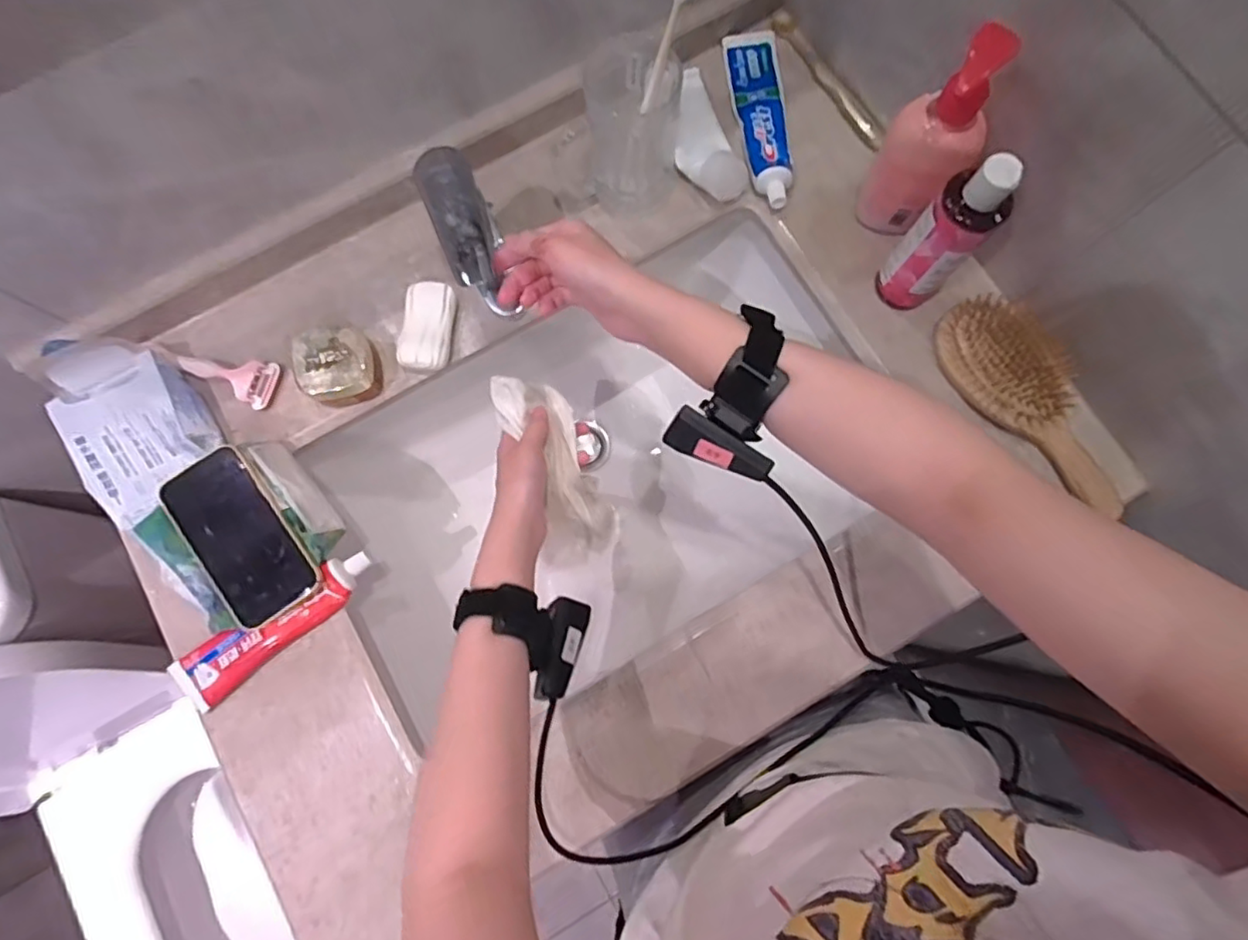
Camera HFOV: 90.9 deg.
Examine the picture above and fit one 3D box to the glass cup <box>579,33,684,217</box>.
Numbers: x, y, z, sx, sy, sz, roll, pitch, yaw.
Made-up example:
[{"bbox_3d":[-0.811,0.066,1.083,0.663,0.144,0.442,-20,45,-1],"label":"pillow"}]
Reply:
[{"bbox_3d":[0.008,-0.298,0.535,0.076,0.130,0.077,0,78,-1],"label":"glass cup"}]

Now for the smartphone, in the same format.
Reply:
[{"bbox_3d":[-0.317,0.054,0.511,0.072,0.015,0.149,-36,85,-5],"label":"smartphone"}]

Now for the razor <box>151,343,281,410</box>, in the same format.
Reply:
[{"bbox_3d":[-0.369,-0.096,0.555,0.117,0.021,0.041,24,78,4],"label":"razor"}]

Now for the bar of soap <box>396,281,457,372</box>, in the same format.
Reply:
[{"bbox_3d":[-0.177,-0.127,0.557,0.043,0.032,0.077,4,78,-1],"label":"bar of soap"}]

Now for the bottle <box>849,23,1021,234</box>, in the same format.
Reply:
[{"bbox_3d":[0.249,-0.263,0.497,0.068,0.183,0.052,40,80,7],"label":"bottle"}]

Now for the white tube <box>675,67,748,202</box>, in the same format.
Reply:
[{"bbox_3d":[0.074,-0.323,0.587,0.054,0.032,0.140,-12,78,-4],"label":"white tube"}]

